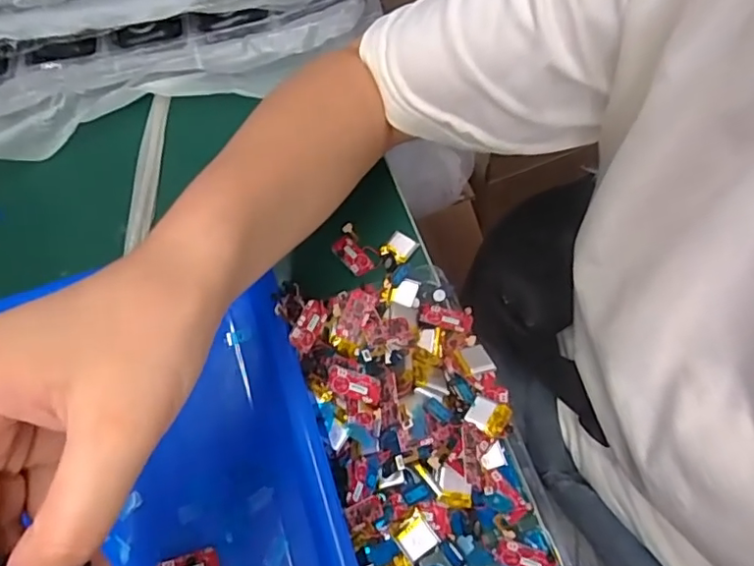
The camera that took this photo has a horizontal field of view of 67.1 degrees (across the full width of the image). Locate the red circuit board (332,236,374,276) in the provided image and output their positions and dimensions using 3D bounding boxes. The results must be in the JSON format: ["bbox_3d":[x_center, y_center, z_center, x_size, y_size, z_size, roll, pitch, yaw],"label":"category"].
[{"bbox_3d":[-0.016,-0.018,0.369,0.016,0.004,0.030,-40,68,-13],"label":"red circuit board"}]

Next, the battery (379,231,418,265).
[{"bbox_3d":[0.015,-0.023,0.368,0.018,0.004,0.019,30,71,15],"label":"battery"}]

